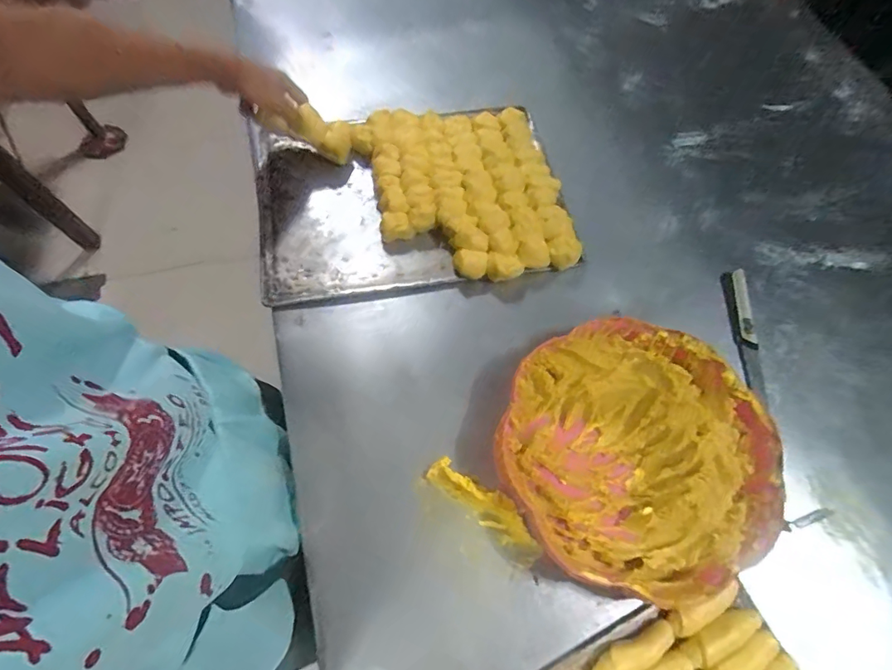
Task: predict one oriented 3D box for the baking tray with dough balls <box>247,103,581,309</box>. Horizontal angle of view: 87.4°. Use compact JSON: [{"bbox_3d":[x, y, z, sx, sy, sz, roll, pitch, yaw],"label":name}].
[{"bbox_3d":[-0.056,-0.211,0.701,0.438,0.066,0.317,-6,64,-6],"label":"baking tray with dough balls"}]

